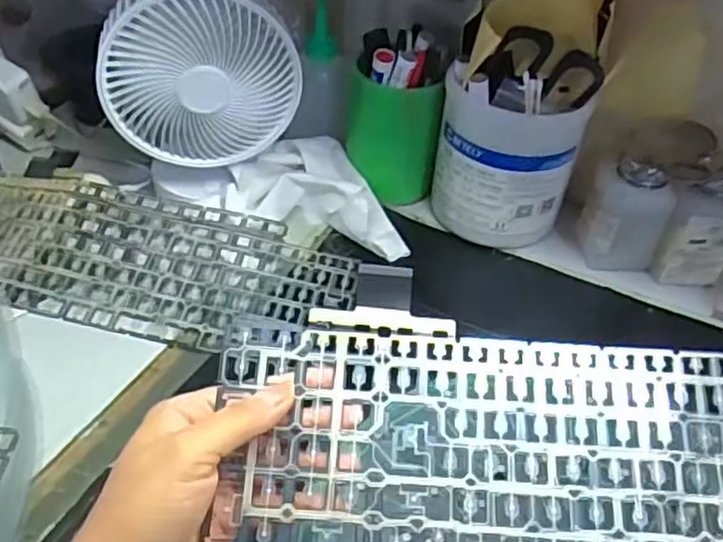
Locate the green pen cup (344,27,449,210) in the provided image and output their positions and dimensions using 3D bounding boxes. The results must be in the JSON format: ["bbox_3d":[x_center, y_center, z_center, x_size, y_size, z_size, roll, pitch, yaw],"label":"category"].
[{"bbox_3d":[0.025,-0.136,0.596,0.077,0.135,0.073,3,44,-3],"label":"green pen cup"}]

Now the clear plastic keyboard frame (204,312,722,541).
[{"bbox_3d":[0.110,0.081,0.311,0.349,0.018,0.108,3,69,3],"label":"clear plastic keyboard frame"}]

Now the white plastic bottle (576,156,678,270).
[{"bbox_3d":[0.219,-0.051,0.557,0.055,0.091,0.054,7,44,1],"label":"white plastic bottle"}]

